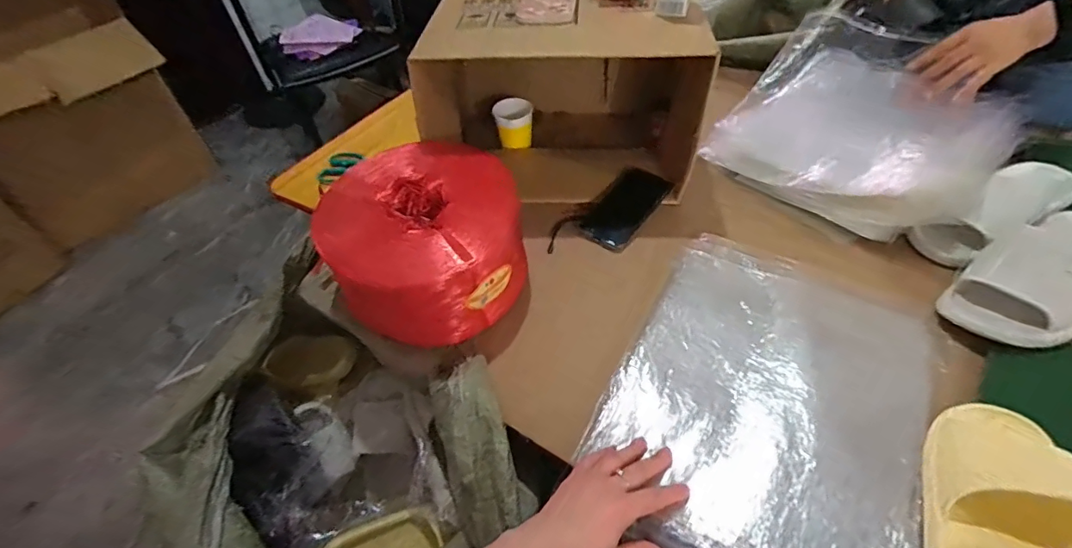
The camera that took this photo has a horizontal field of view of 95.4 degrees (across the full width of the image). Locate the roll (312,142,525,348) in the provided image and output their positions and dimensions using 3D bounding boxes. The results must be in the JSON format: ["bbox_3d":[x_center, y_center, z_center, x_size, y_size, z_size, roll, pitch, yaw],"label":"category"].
[{"bbox_3d":[-0.145,-0.044,0.658,0.237,0.148,0.256,-3,46,4],"label":"roll"}]

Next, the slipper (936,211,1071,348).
[{"bbox_3d":[0.652,-0.024,0.608,0.290,0.085,0.117,-30,51,-21],"label":"slipper"}]

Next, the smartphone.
[{"bbox_3d":[0.140,-0.104,0.769,0.080,0.011,0.157,35,70,16],"label":"smartphone"}]

